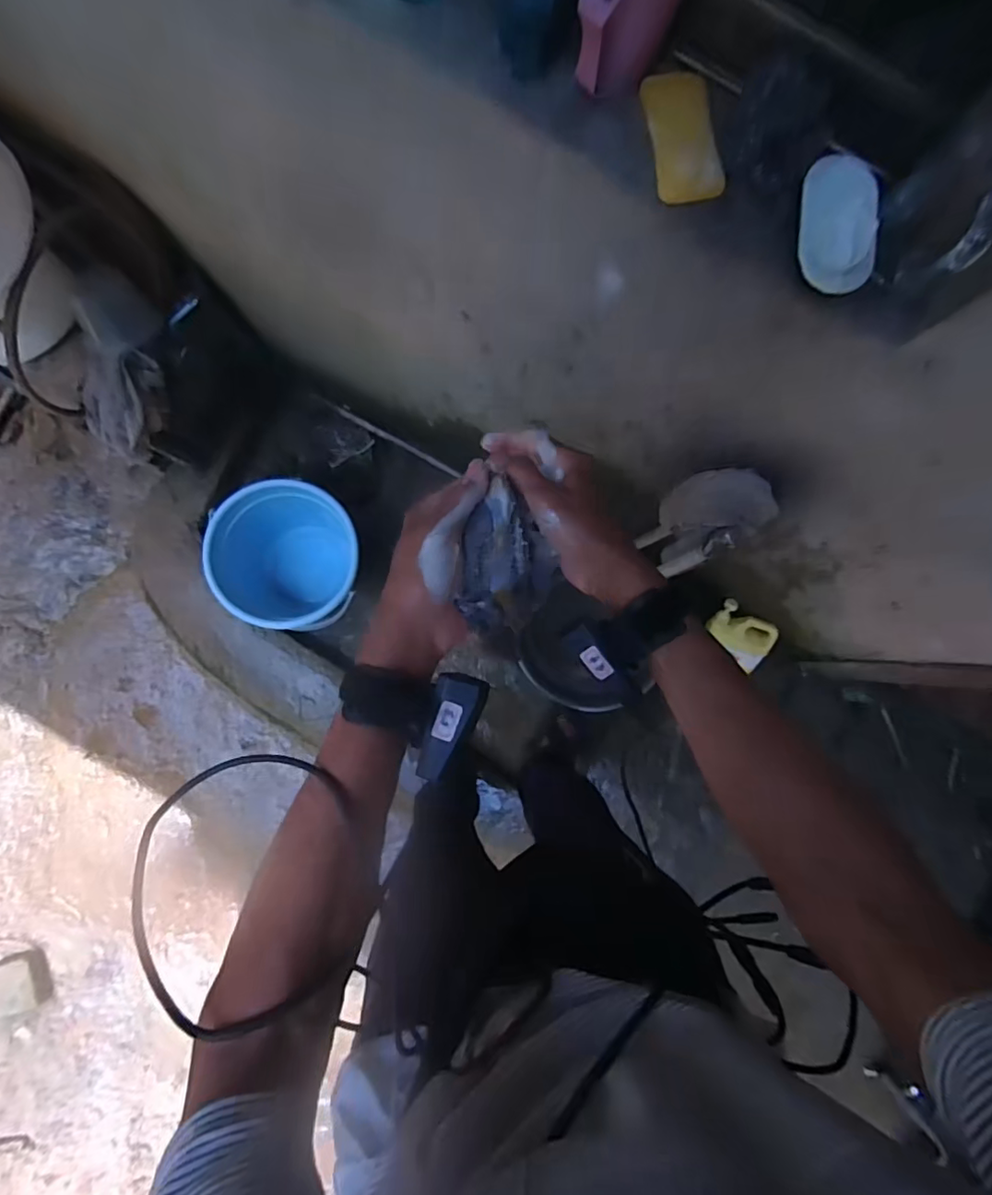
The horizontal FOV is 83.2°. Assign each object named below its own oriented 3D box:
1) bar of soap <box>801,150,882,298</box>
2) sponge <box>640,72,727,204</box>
[{"bbox_3d":[0.272,-0.301,0.444,0.056,0.017,0.112,3,85,-4],"label":"bar of soap"},{"bbox_3d":[0.152,-0.380,0.458,0.050,0.014,0.107,-11,86,-5],"label":"sponge"}]

